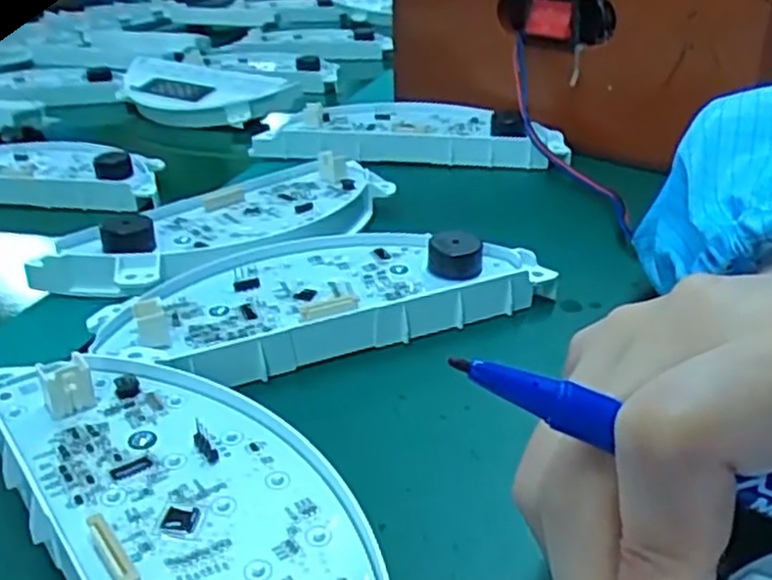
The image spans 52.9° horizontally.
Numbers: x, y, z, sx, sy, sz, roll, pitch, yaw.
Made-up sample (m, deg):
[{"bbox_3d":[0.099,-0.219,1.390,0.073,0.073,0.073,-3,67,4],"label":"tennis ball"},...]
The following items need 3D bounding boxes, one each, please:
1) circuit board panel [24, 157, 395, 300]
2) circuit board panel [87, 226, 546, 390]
[{"bbox_3d":[-0.070,-0.030,0.355,0.165,0.023,0.070,-25,34,-39],"label":"circuit board panel"},{"bbox_3d":[-0.023,-0.003,0.295,0.161,0.029,0.073,-15,29,-25],"label":"circuit board panel"}]

